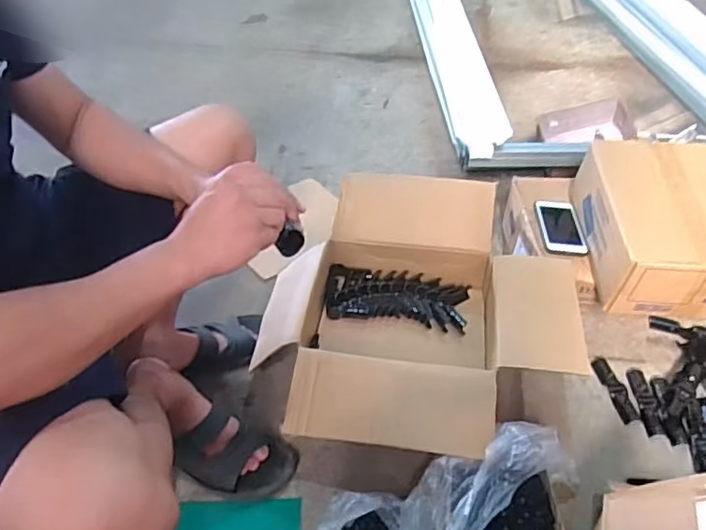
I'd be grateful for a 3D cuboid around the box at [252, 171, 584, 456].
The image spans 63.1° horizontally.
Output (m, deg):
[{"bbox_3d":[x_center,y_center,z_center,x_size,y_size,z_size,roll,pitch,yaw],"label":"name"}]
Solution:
[{"bbox_3d":[0.111,0.083,0.996,0.513,0.182,0.509,6,42,6],"label":"box"}]

